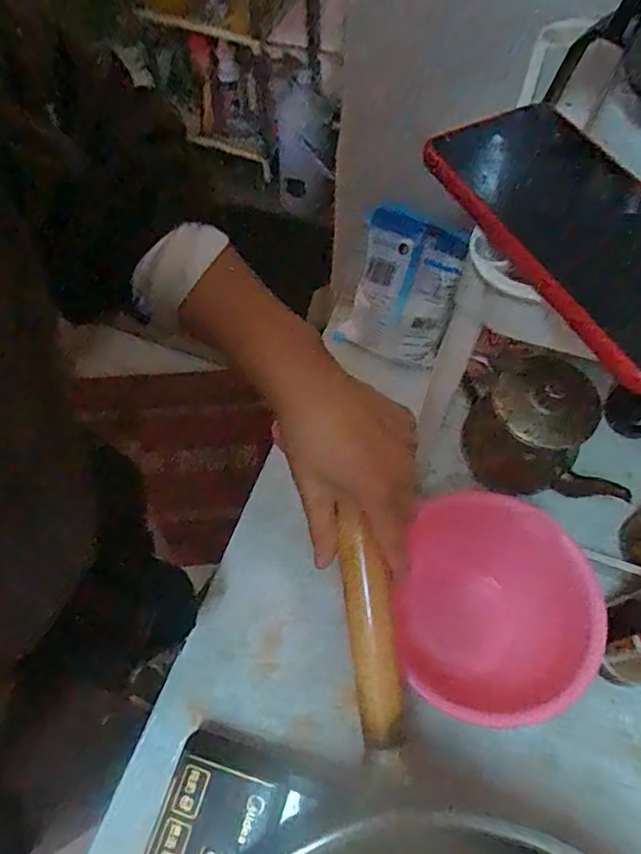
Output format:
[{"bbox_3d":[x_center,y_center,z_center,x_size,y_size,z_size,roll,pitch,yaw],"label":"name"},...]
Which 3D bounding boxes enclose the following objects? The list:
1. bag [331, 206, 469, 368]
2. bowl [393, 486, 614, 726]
[{"bbox_3d":[0.077,-0.126,0.542,0.100,0.149,0.023,30,48,15],"label":"bag"},{"bbox_3d":[0.128,0.135,0.422,0.138,0.061,0.151,19,64,8],"label":"bowl"}]

